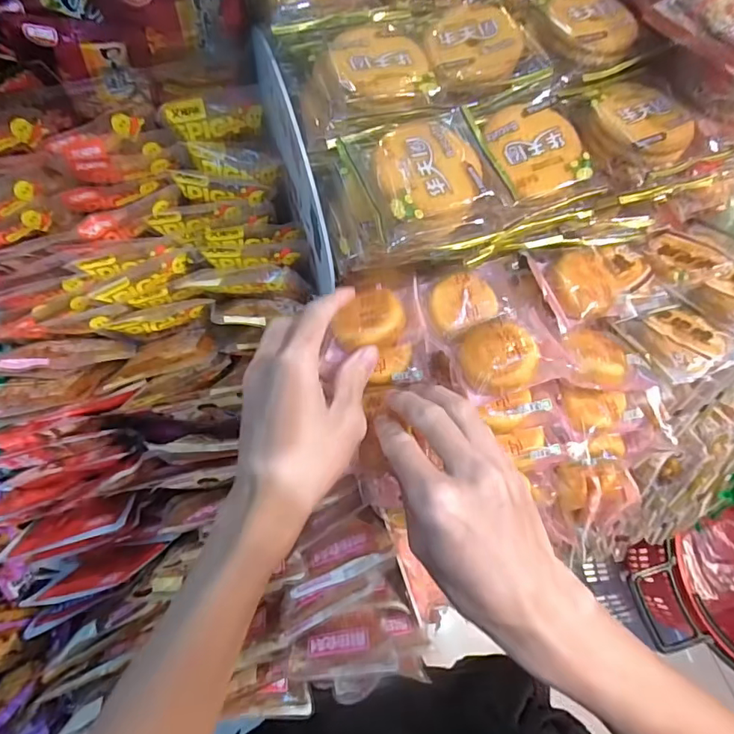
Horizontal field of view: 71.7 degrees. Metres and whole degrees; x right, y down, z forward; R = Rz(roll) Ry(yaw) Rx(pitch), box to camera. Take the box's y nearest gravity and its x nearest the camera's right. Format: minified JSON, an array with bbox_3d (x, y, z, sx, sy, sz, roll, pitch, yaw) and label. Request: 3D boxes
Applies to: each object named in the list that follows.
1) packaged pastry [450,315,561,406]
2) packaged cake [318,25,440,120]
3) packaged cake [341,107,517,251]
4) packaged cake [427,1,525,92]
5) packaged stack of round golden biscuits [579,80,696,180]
[{"bbox_3d":[0.094,-0.009,0.351,0.068,0.032,0.055,-18,69,-8],"label":"packaged pastry"},{"bbox_3d":[0.005,-0.196,0.333,0.069,0.018,0.069,-13,68,-6],"label":"packaged cake"},{"bbox_3d":[0.038,-0.118,0.313,0.083,0.035,0.075,-24,70,-10],"label":"packaged cake"},{"bbox_3d":[0.071,-0.220,0.347,0.065,0.017,0.062,-12,68,-5],"label":"packaged cake"},{"bbox_3d":[0.184,-0.162,0.343,0.062,0.025,0.066,-28,71,-12],"label":"packaged stack of round golden biscuits"}]

